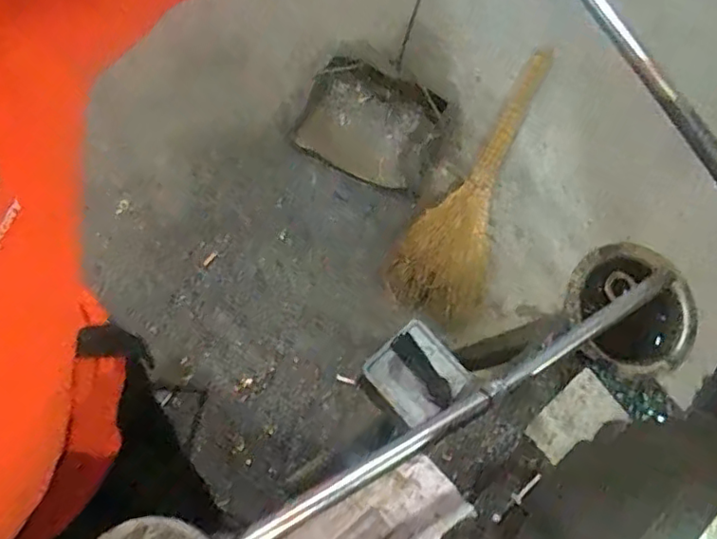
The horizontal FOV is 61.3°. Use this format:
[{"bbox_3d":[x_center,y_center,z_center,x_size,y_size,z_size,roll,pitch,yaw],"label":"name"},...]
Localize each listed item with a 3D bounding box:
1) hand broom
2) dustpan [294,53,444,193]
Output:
[{"bbox_3d":[0.302,-0.210,1.422,0.214,0.080,0.714,31,74,-1],"label":"hand broom"},{"bbox_3d":[0.031,-0.349,1.421,0.315,0.093,0.264,26,74,-3],"label":"dustpan"}]

